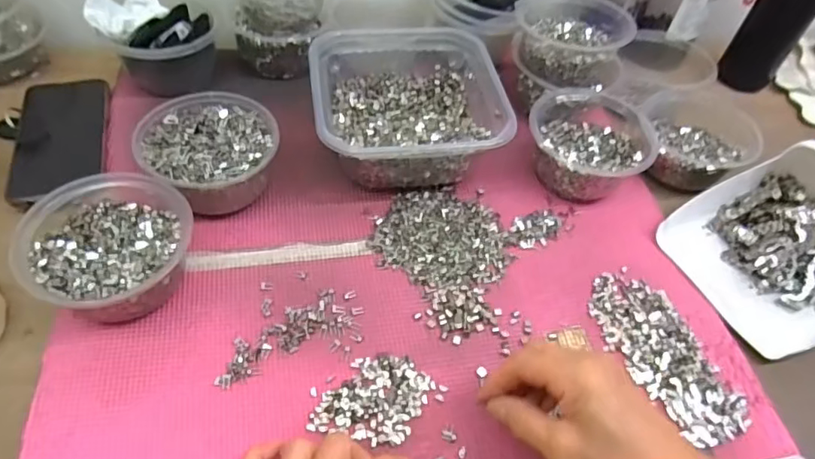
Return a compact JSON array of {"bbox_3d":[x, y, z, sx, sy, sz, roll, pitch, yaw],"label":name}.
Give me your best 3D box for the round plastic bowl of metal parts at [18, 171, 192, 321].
[{"bbox_3d":[-0.223,0.013,0.416,0.114,0.059,0.127,-23,58,-21],"label":"round plastic bowl of metal parts"}]

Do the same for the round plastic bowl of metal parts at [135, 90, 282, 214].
[{"bbox_3d":[-0.173,-0.066,0.482,0.113,0.061,0.118,-31,61,-25],"label":"round plastic bowl of metal parts"}]

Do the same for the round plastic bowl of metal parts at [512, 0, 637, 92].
[{"bbox_3d":[0.169,-0.197,0.567,0.115,0.065,0.110,3,51,-4],"label":"round plastic bowl of metal parts"}]

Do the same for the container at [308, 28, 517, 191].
[{"bbox_3d":[-0.004,-0.119,0.530,0.167,0.073,0.167,-5,53,-9],"label":"container"}]

